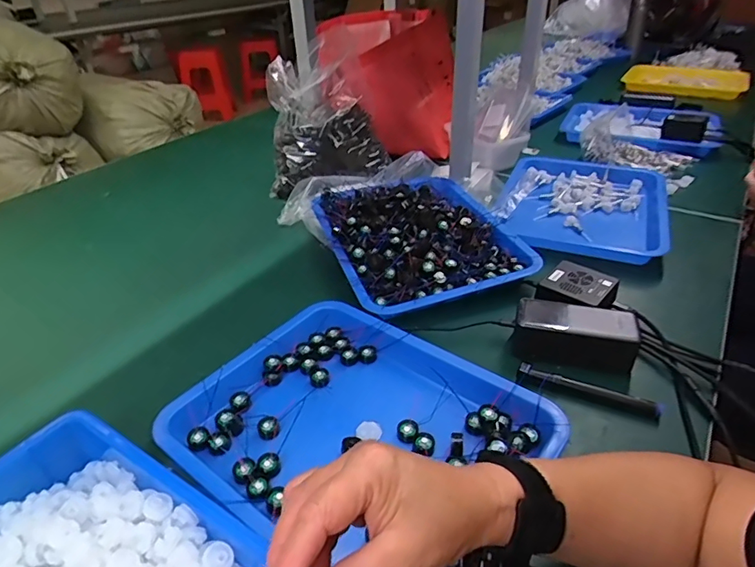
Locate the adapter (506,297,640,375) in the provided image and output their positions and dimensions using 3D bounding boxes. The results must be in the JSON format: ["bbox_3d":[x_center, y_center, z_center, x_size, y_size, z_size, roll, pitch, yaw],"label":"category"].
[{"bbox_3d":[0.222,0.058,0.564,0.129,0.046,0.060,7,35,12],"label":"adapter"}]

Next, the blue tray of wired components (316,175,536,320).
[{"bbox_3d":[0.058,-0.086,0.750,0.264,0.056,0.332,-12,36,-15],"label":"blue tray of wired components"}]

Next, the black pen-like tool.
[{"bbox_3d":[0.222,0.111,0.520,0.139,0.018,0.011,14,38,22],"label":"black pen-like tool"}]

